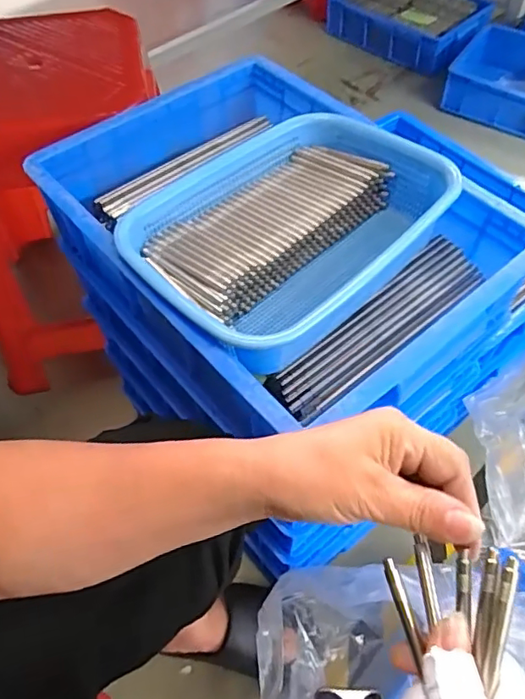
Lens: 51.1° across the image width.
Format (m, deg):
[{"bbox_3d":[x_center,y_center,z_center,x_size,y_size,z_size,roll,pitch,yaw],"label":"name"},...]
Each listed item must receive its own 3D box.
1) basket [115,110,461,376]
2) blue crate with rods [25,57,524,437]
[{"bbox_3d":[0.026,-0.112,0.510,0.295,0.081,0.207,-39,63,-23],"label":"basket"},{"bbox_3d":[0.007,-0.122,0.535,0.307,0.097,0.390,-36,62,-21],"label":"blue crate with rods"}]

